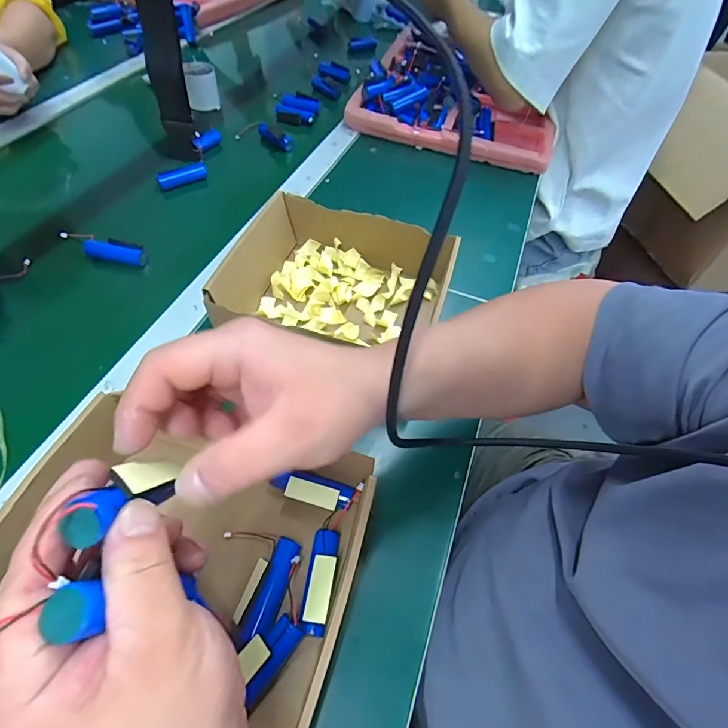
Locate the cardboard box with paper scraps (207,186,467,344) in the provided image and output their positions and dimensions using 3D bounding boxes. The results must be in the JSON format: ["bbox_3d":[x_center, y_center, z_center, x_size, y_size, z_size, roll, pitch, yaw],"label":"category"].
[{"bbox_3d":[-0.031,-0.086,0.439,0.225,0.062,0.196,17,55,7],"label":"cardboard box with paper scraps"}]

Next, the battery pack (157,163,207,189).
[{"bbox_3d":[-0.246,-0.255,0.569,0.066,0.021,0.014,-21,59,-18],"label":"battery pack"}]

